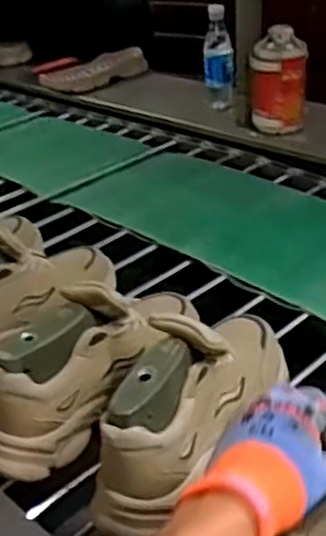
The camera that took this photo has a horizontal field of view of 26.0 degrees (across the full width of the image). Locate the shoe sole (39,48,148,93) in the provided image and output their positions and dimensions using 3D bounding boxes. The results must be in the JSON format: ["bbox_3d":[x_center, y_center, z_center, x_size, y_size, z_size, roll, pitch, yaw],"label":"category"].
[{"bbox_3d":[-0.166,-0.474,1.738,0.266,0.085,0.047,-16,32,-16],"label":"shoe sole"}]

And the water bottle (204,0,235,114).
[{"bbox_3d":[0.115,-0.430,1.476,0.062,0.211,0.066,-3,31,5],"label":"water bottle"}]

